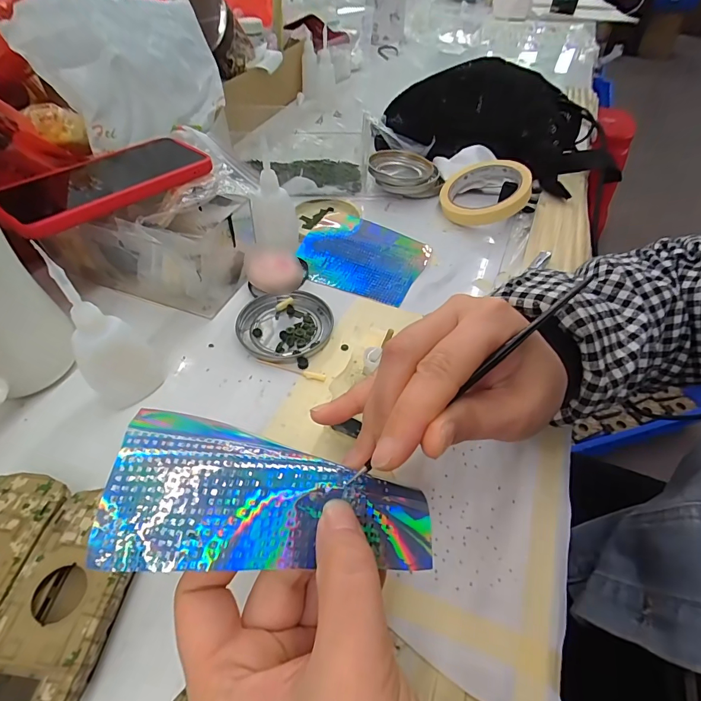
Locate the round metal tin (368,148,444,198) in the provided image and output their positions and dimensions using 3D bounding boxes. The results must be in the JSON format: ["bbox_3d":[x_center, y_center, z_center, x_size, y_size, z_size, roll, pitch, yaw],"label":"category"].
[{"bbox_3d":[0.068,-0.216,0.492,0.089,0.028,0.077,10,49,8],"label":"round metal tin"}]

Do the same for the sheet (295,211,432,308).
[{"bbox_3d":[0.010,-0.099,0.408,0.127,0.009,0.104,23,58,15],"label":"sheet"}]

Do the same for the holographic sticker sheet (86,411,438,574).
[{"bbox_3d":[-0.029,0.060,0.164,0.124,0.026,0.063,12,50,-5],"label":"holographic sticker sheet"}]

